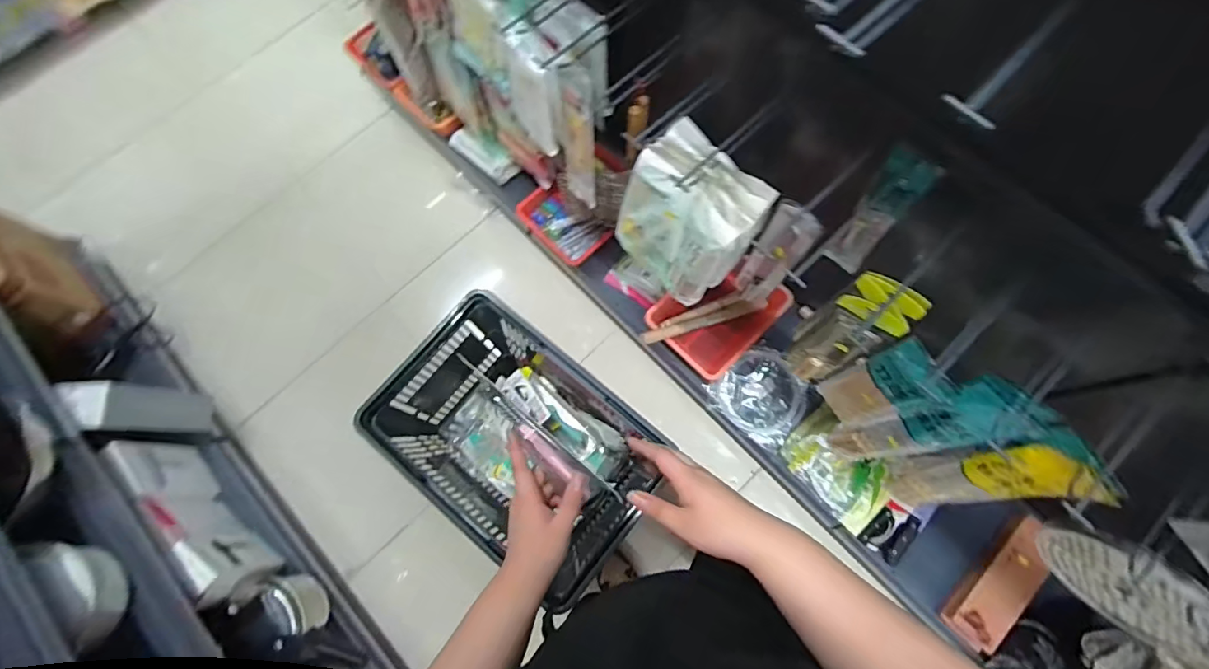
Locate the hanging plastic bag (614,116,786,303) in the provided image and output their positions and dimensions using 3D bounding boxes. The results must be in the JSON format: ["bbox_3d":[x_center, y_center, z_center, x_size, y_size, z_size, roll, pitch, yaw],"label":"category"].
[{"bbox_3d":[0.152,-0.217,0.951,0.130,0.332,0.236,-42,76,-10],"label":"hanging plastic bag"}]

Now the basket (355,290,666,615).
[{"bbox_3d":[-0.146,0.205,0.964,0.471,0.257,0.317,38,78,12],"label":"basket"}]

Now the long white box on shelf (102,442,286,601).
[{"bbox_3d":[-1.033,0.457,1.286,0.070,0.242,0.474,-43,77,-10],"label":"long white box on shelf"}]

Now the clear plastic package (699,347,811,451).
[{"bbox_3d":[0.441,0.167,1.427,0.242,0.050,0.223,36,78,12],"label":"clear plastic package"}]

